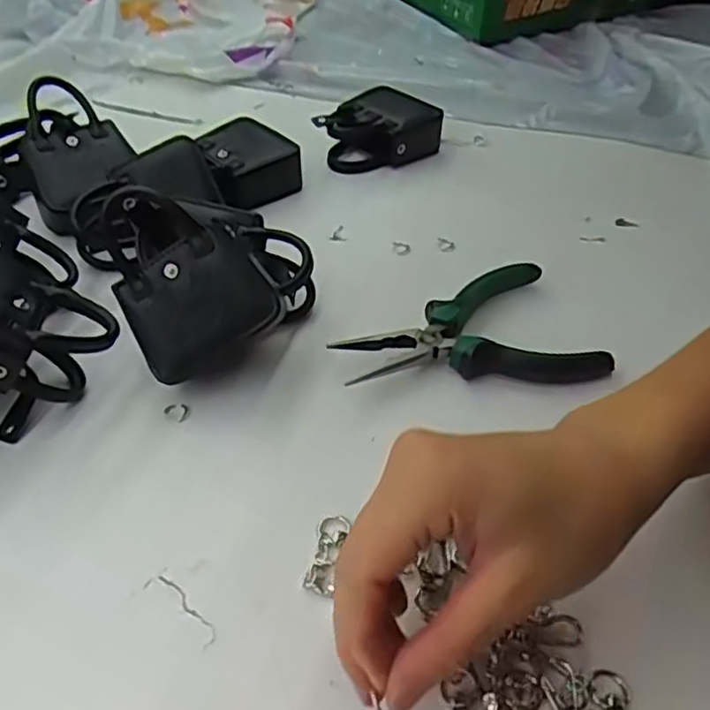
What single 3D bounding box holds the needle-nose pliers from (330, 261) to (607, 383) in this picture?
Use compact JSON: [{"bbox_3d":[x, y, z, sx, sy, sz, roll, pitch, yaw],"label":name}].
[{"bbox_3d":[0.064,-0.012,0.406,0.147,0.021,0.093,-10,45,-13],"label":"needle-nose pliers"}]

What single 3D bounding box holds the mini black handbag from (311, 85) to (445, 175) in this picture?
[{"bbox_3d":[0.018,-0.188,0.568,0.095,0.034,0.072,-31,53,-30],"label":"mini black handbag"}]

